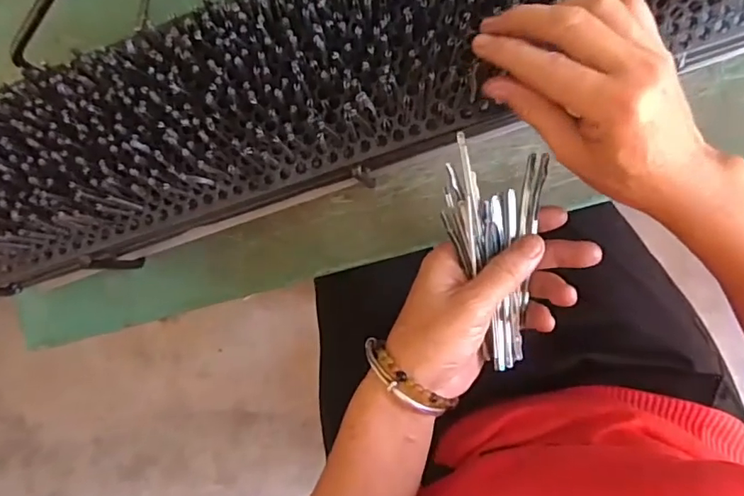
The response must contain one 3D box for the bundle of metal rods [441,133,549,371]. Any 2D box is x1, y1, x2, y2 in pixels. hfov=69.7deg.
[{"bbox_3d":[0.069,0.006,0.321,0.057,0.023,0.131,6,92,7],"label":"bundle of metal rods"}]

